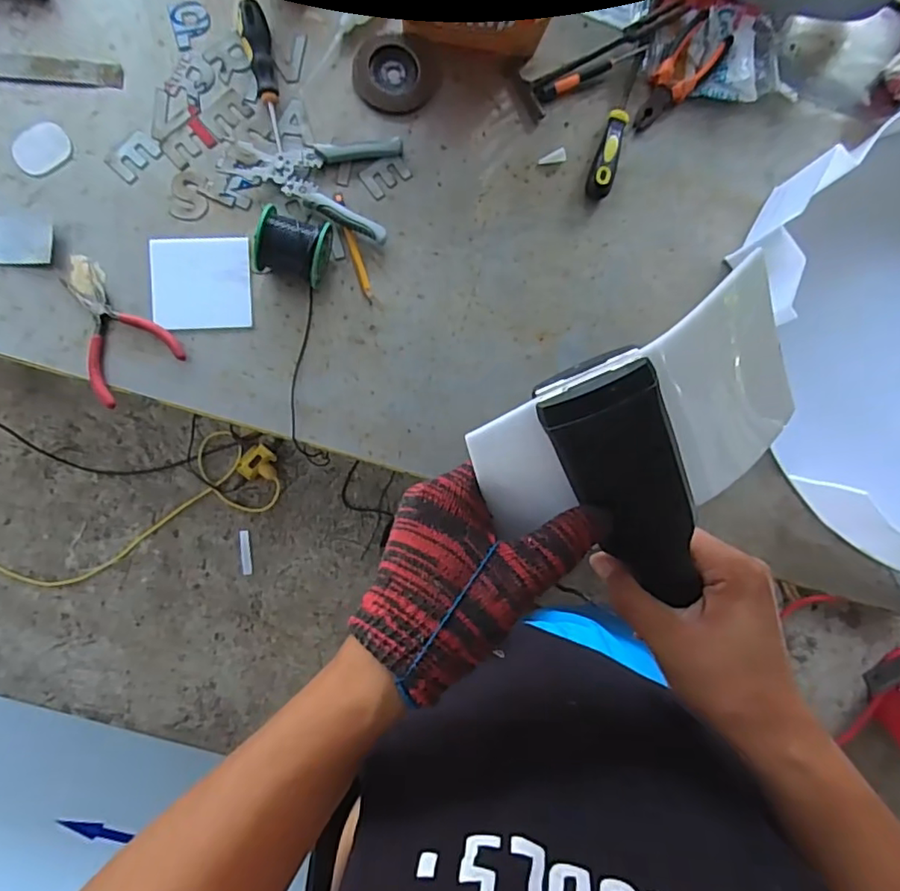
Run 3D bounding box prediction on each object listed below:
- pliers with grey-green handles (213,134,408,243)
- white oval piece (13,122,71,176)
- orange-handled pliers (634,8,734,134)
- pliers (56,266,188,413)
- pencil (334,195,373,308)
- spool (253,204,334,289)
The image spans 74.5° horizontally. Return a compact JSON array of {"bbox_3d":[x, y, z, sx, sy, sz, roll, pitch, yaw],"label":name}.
[{"bbox_3d":[-0.163,-0.307,0.670,0.198,0.019,0.118,9,86,-4],"label":"pliers with grey-green handles"},{"bbox_3d":[-0.452,-0.329,0.653,0.061,0.004,0.048,-38,91,-5],"label":"white oval piece"},{"bbox_3d":[0.276,-0.450,0.719,0.054,0.017,0.157,41,85,-2],"label":"orange-handled pliers"},{"bbox_3d":[-0.372,-0.121,0.642,0.099,0.016,0.140,-41,91,-5],"label":"pliers"},{"bbox_3d":[-0.109,-0.226,0.677,0.012,0.009,0.130,-17,89,-5],"label":"pencil"},{"bbox_3d":[-0.170,-0.215,0.644,0.071,0.060,0.070,12,86,-4],"label":"spool"}]

